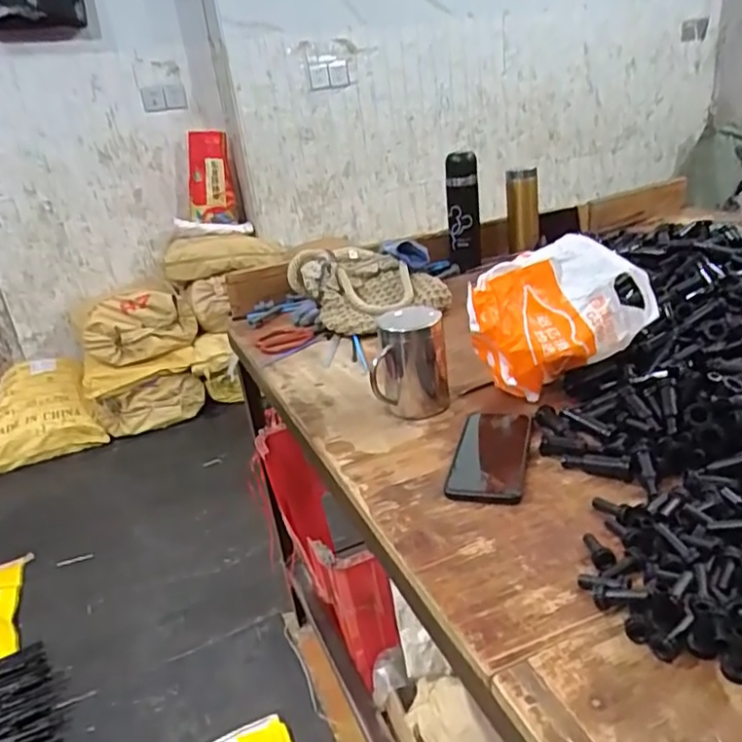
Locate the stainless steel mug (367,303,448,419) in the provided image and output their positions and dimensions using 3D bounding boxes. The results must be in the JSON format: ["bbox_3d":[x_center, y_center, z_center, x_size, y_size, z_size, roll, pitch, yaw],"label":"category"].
[{"bbox_3d":[0.048,-0.013,0.769,0.085,0.129,0.087,-5,25,9],"label":"stainless steel mug"}]

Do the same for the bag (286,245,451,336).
[{"bbox_3d":[-0.005,-0.146,1.103,0.227,0.121,0.201,-19,27,-24],"label":"bag"}]

